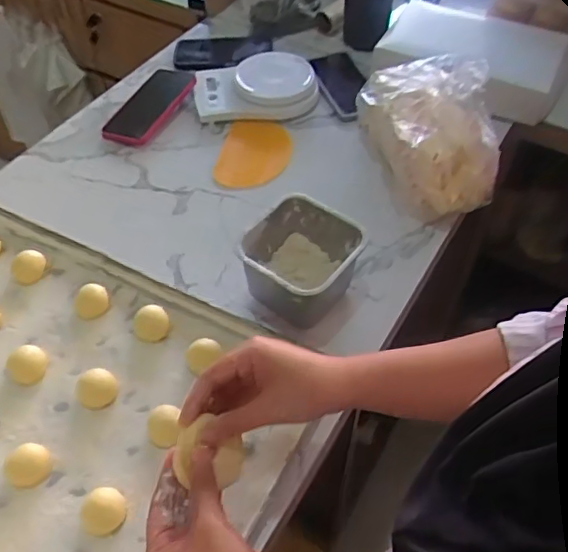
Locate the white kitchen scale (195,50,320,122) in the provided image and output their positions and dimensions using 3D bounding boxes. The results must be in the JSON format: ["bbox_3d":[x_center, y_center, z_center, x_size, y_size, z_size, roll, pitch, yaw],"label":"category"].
[{"bbox_3d":[-0.041,-0.290,0.885,0.191,0.049,0.119,0,51,-3],"label":"white kitchen scale"}]

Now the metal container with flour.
[{"bbox_3d":[0.017,-0.009,0.651,0.113,0.096,0.113,32,56,21],"label":"metal container with flour"}]

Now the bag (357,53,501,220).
[{"bbox_3d":[0.183,-0.193,0.738,0.111,0.146,0.219,-12,53,-13],"label":"bag"}]

